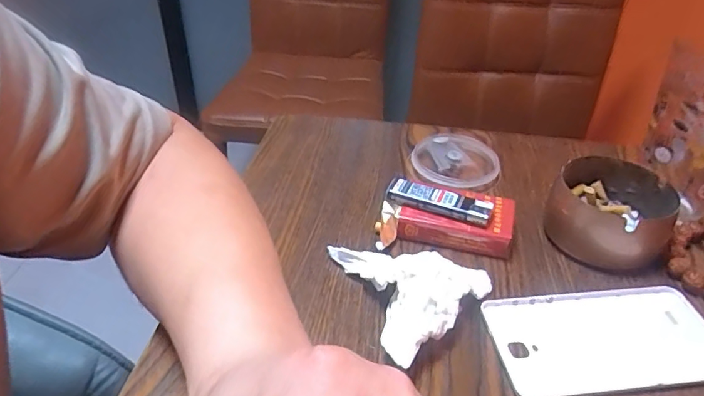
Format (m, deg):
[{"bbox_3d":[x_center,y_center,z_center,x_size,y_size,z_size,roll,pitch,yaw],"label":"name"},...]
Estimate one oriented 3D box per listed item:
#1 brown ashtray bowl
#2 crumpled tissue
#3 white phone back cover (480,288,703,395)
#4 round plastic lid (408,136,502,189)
[{"bbox_3d":[0.200,0.009,0.390,0.085,0.047,0.083,21,41,24],"label":"brown ashtray bowl"},{"bbox_3d":[0.047,0.057,0.341,0.093,0.025,0.101,-14,40,-20],"label":"crumpled tissue"},{"bbox_3d":[0.159,0.089,0.318,0.138,0.007,0.071,-3,37,-7],"label":"white phone back cover"},{"bbox_3d":[0.098,-0.033,0.470,0.075,0.017,0.076,1,37,-1],"label":"round plastic lid"}]

